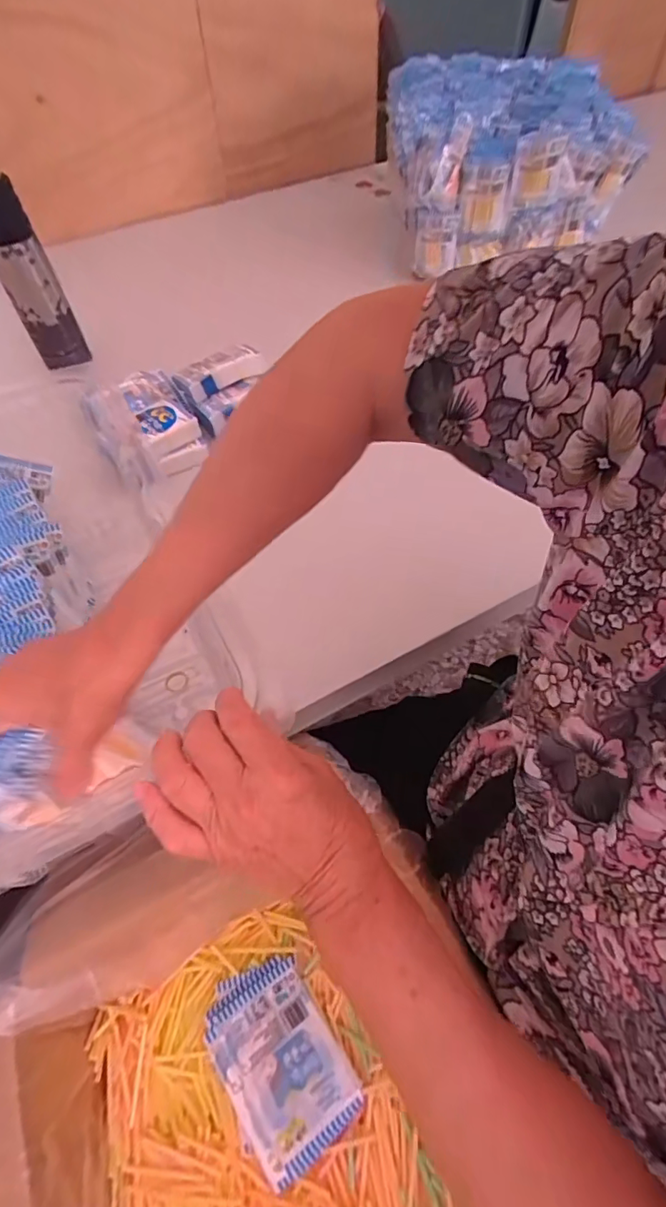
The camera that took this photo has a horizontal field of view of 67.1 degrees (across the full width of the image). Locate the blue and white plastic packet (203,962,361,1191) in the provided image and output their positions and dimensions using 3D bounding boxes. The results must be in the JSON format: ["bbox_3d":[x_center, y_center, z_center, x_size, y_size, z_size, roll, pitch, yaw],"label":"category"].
[{"bbox_3d":[-0.041,0.344,0.380,0.083,0.013,0.121,-29,59,-16],"label":"blue and white plastic packet"}]

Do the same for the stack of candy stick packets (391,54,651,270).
[{"bbox_3d":[0.272,-0.796,0.894,0.332,0.179,0.496,-3,56,1],"label":"stack of candy stick packets"}]

